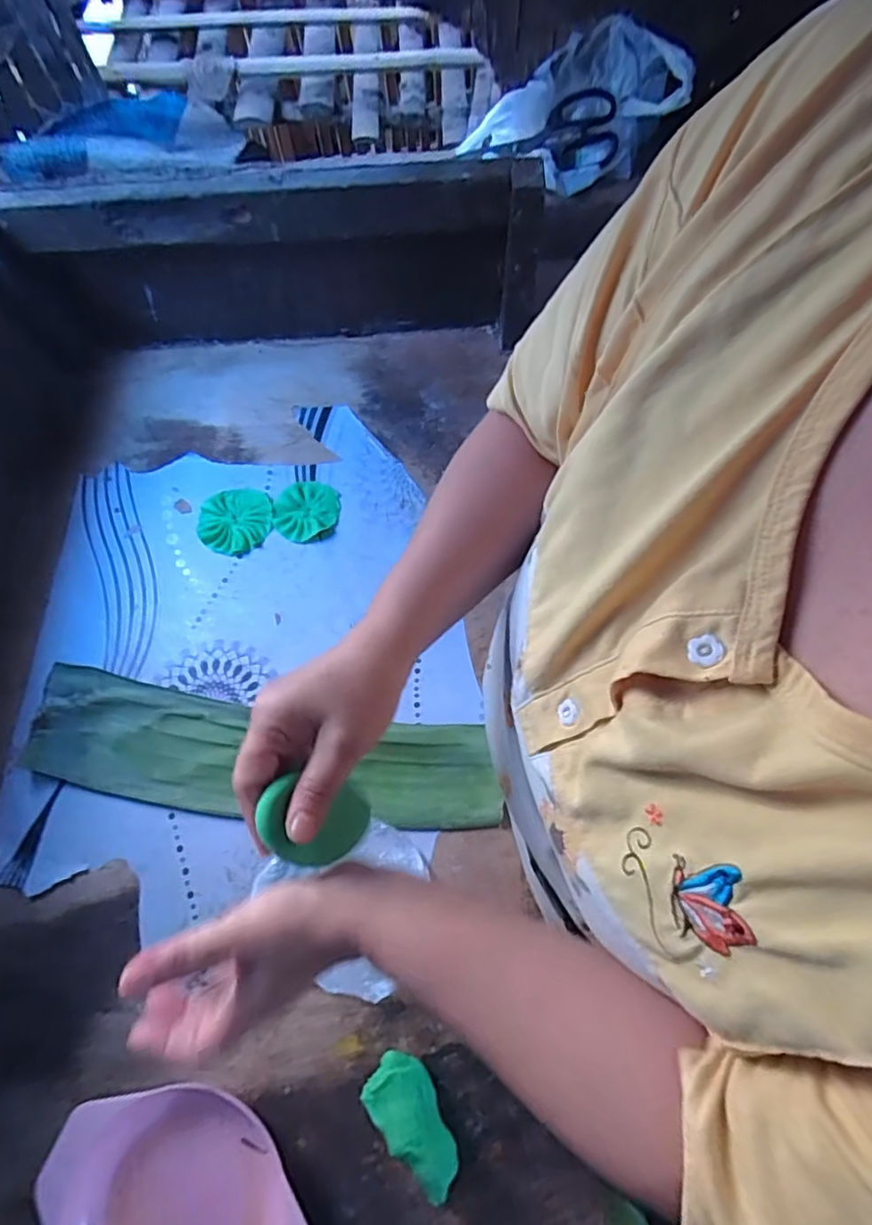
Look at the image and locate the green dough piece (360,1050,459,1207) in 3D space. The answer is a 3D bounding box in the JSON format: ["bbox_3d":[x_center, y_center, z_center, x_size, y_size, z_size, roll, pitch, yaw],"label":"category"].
[{"bbox_3d":[-0.013,0.351,0.421,0.080,0.039,0.047,41,75,16],"label":"green dough piece"}]

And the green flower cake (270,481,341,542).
[{"bbox_3d":[-0.136,-0.105,0.628,0.069,0.007,0.068,-1,68,2],"label":"green flower cake"}]

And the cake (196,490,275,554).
[{"bbox_3d":[-0.208,-0.096,0.627,0.076,0.007,0.075,-1,68,2],"label":"cake"}]

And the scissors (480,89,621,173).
[{"bbox_3d":[0.120,-0.504,0.640,0.136,0.016,0.070,-1,107,11],"label":"scissors"}]

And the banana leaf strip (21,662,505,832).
[{"bbox_3d":[-0.151,0.125,0.530,0.411,0.016,0.102,7,74,5],"label":"banana leaf strip"}]

